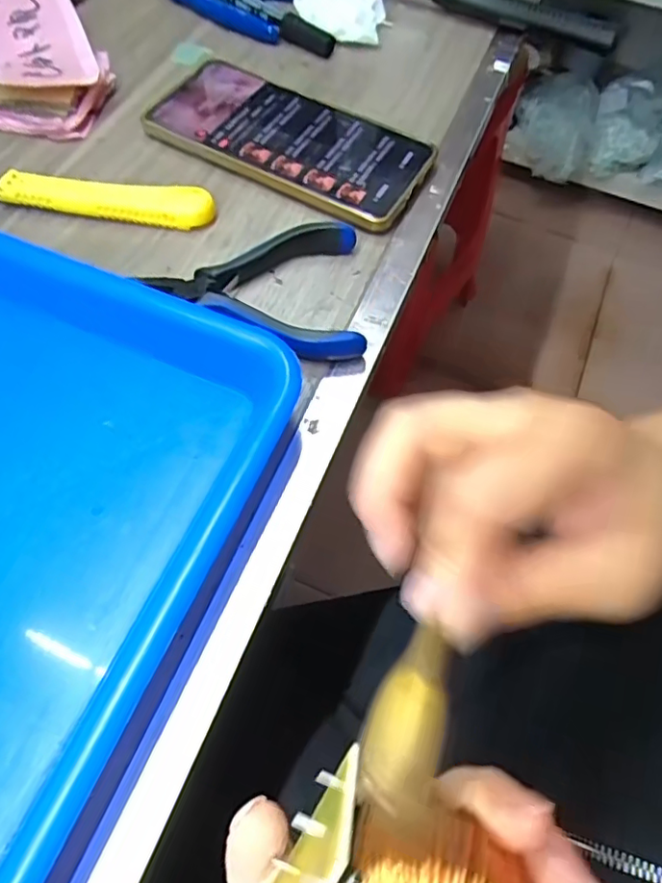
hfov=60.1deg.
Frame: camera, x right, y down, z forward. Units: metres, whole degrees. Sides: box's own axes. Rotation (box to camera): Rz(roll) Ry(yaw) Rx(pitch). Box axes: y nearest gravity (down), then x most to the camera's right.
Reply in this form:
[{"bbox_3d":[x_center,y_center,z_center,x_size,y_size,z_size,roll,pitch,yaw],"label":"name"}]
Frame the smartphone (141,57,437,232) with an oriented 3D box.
[{"bbox_3d":[-0.028,-0.181,0.339,0.170,0.010,0.077,28,64,11],"label":"smartphone"}]

